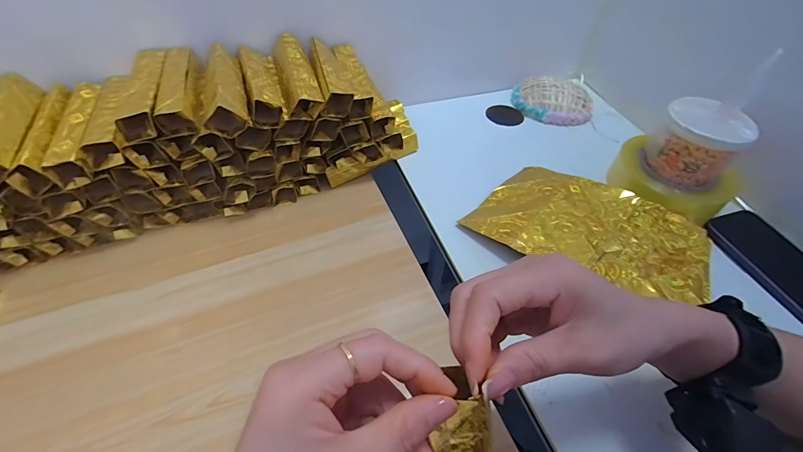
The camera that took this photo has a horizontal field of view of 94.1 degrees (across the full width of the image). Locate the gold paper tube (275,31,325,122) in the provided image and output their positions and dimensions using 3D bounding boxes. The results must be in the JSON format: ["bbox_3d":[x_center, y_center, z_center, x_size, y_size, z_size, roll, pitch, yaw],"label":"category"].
[{"bbox_3d":[-0.120,-0.173,0.426,0.037,0.035,0.136,-15,52,-13],"label":"gold paper tube"}]

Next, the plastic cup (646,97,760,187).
[{"bbox_3d":[0.337,-0.090,0.435,0.085,0.088,0.074,36,58,25],"label":"plastic cup"}]

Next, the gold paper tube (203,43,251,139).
[{"bbox_3d":[-0.186,-0.144,0.393,0.038,0.036,0.128,-15,52,-13],"label":"gold paper tube"}]

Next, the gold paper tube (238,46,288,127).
[{"bbox_3d":[-0.154,-0.159,0.416,0.036,0.034,0.124,-15,52,-13],"label":"gold paper tube"}]

